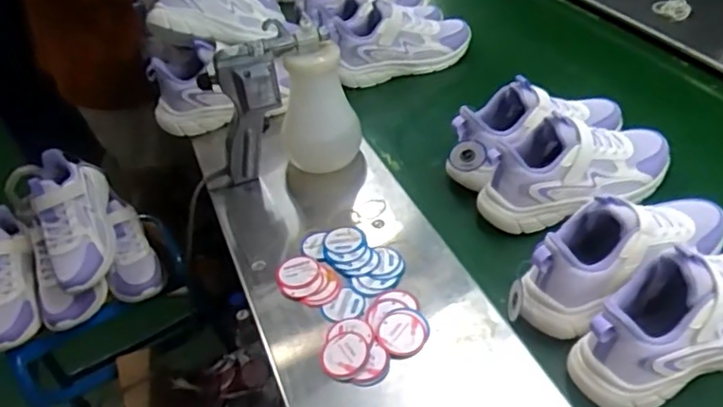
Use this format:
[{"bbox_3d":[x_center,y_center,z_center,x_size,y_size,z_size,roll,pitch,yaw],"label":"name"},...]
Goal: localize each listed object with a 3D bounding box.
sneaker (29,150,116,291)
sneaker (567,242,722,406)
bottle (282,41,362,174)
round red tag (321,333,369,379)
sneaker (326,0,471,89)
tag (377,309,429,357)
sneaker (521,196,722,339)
[{"bbox_3d":[-0.451,0.024,0.920,0.098,0.097,0.228,-13,77,-14],"label":"sneaker"},{"bbox_3d":[0.318,0.098,0.551,0.257,0.113,0.094,-19,45,-11],"label":"sneaker"},{"bbox_3d":[-0.053,-0.124,0.785,0.085,0.168,0.090,15,49,22],"label":"bottle"},{"bbox_3d":[-0.017,0.150,0.585,0.045,0.004,0.048,-6,46,7],"label":"round red tag"},{"bbox_3d":[0.071,-0.288,1.036,0.256,0.114,0.087,-15,43,-5],"label":"sneaker"},{"bbox_3d":[0.041,0.130,0.599,0.050,0.008,0.046,-5,43,5],"label":"tag"},{"bbox_3d":[0.275,0.036,0.619,0.256,0.102,0.095,-24,46,-16],"label":"sneaker"}]

